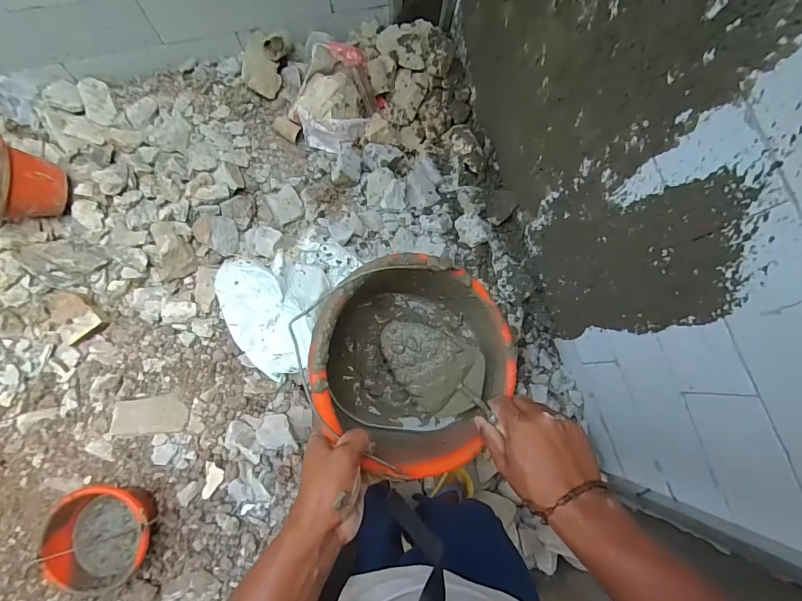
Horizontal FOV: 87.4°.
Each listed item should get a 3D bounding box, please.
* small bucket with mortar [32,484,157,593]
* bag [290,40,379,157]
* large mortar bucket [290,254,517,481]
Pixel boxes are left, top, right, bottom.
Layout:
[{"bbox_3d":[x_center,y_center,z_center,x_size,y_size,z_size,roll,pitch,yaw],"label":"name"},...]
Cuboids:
[{"bbox_3d":[-0.766,0.607,1.101,0.252,0.165,0.240,1,79,-4],"label":"small bucket with mortar"},{"bbox_3d":[-0.234,-0.741,1.503,0.279,0.168,0.383,14,79,-2],"label":"bag"},{"bbox_3d":[0.017,0.067,0.487,0.212,0.149,0.218,0,78,-1],"label":"large mortar bucket"}]

